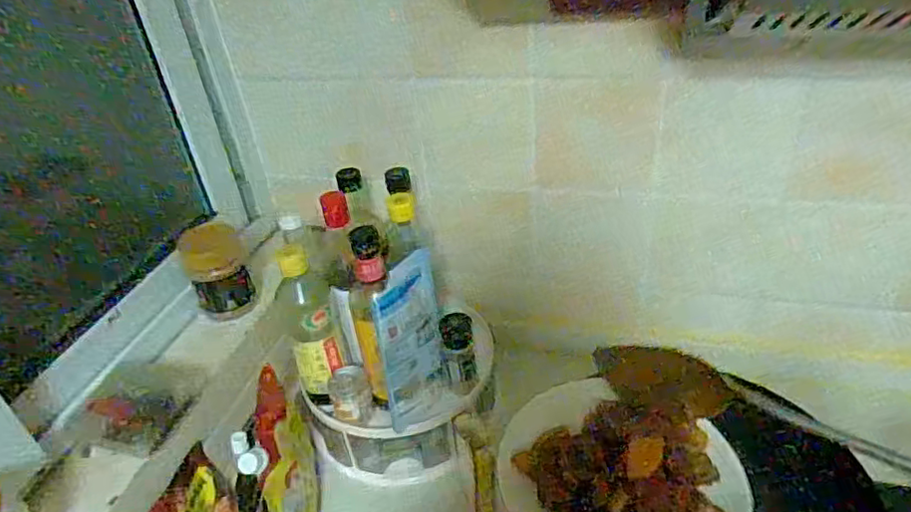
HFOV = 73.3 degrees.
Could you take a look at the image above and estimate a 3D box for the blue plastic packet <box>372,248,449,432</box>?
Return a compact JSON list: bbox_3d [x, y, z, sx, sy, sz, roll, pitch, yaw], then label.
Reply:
[{"bbox_3d":[-0.050,0.103,0.709,0.089,0.199,0.009,-19,17,-42],"label":"blue plastic packet"}]

